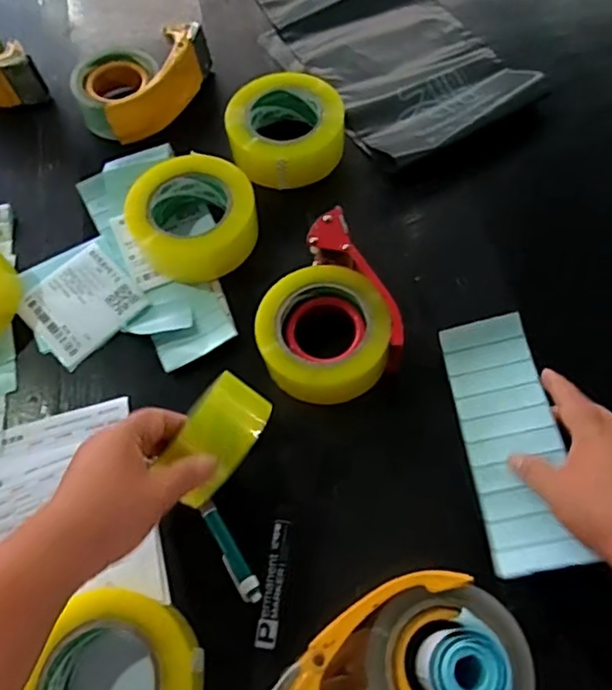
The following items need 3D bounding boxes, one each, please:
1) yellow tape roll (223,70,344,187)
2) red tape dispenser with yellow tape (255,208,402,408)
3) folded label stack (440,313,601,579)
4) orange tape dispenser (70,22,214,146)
[{"bbox_3d":[-0.021,-0.240,0.657,0.117,0.077,0.113,-1,64,1],"label":"yellow tape roll"},{"bbox_3d":[0.011,-0.027,0.557,0.123,0.060,0.160,-23,66,-9],"label":"red tape dispenser with yellow tape"},{"bbox_3d":[0.173,0.077,0.506,0.074,0.018,0.223,-14,56,14],"label":"folded label stack"},{"bbox_3d":[-0.200,-0.320,0.718,0.111,0.071,0.158,31,69,15],"label":"orange tape dispenser"}]

